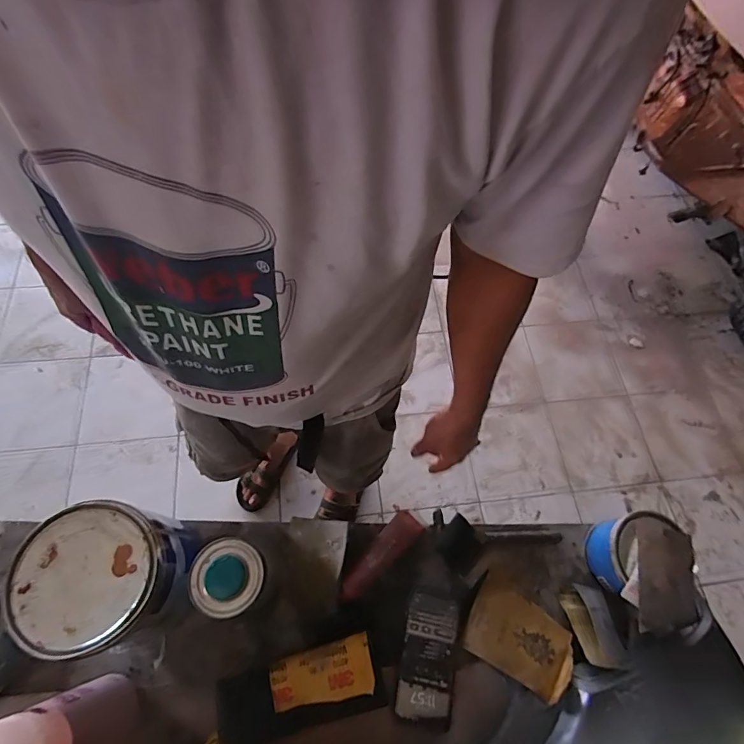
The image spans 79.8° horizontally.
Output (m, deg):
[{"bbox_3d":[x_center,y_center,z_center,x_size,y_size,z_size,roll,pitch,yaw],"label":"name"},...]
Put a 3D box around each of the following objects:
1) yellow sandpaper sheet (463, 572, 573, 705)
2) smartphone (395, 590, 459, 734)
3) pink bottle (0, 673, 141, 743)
[{"bbox_3d":[0.219,0.390,0.660,0.147,0.013,0.113,23,53,26],"label":"yellow sandpaper sheet"},{"bbox_3d":[0.084,0.416,0.654,0.076,0.012,0.164,10,60,4],"label":"smartphone"},{"bbox_3d":[-0.348,0.405,0.492,0.071,0.251,0.077,-24,69,-13],"label":"pink bottle"}]

